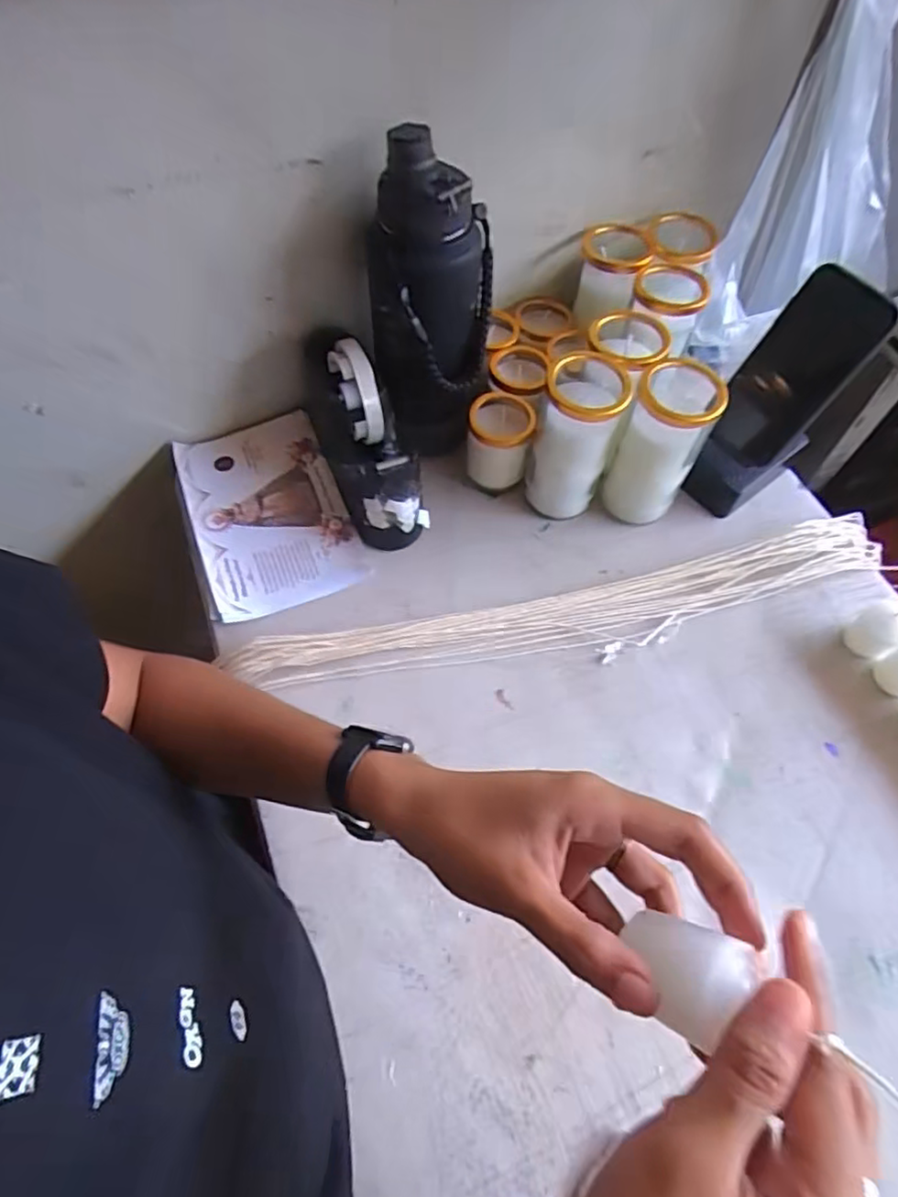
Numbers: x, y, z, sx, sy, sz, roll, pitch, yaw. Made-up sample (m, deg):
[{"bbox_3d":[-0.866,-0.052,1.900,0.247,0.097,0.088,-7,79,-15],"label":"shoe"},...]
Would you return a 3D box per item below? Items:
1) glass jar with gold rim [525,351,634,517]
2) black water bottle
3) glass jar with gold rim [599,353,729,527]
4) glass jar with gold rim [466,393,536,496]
[{"bbox_3d":[0.110,-0.139,0.559,0.061,0.142,0.069,18,60,7],"label":"glass jar with gold rim"},{"bbox_3d":[-0.016,-0.240,0.545,0.100,0.248,0.111,4,59,2],"label":"black water bottle"},{"bbox_3d":[0.188,-0.136,0.561,0.064,0.152,0.070,1,59,-2],"label":"glass jar with gold rim"},{"bbox_3d":[0.046,-0.145,0.594,0.058,0.080,0.064,2,59,-2],"label":"glass jar with gold rim"}]

